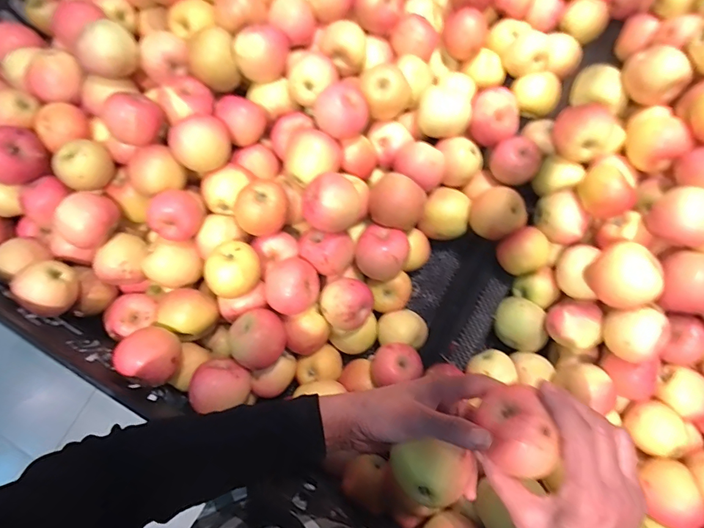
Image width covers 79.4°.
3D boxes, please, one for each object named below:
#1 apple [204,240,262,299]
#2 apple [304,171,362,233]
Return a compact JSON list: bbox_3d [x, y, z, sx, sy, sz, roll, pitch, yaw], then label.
[{"bbox_3d":[-0.134,0.009,0.489,0.063,0.060,0.049,-43,77,-12],"label":"apple"},{"bbox_3d":[-0.021,-0.065,0.479,0.060,0.055,0.054,0,73,1],"label":"apple"}]

